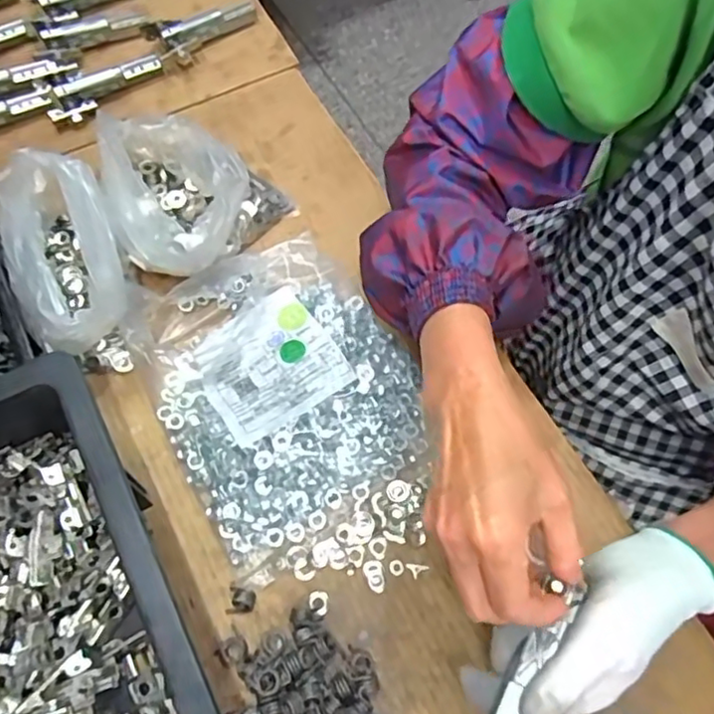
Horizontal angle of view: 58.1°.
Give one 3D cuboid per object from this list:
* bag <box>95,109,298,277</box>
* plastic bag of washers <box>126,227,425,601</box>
[{"bbox_3d":[-0.160,-0.142,0.534,0.167,0.054,0.127,33,70,14],"label":"bag"},{"bbox_3d":[-0.057,0.016,0.478,0.181,0.030,0.220,-29,70,-15],"label":"plastic bag of washers"}]

